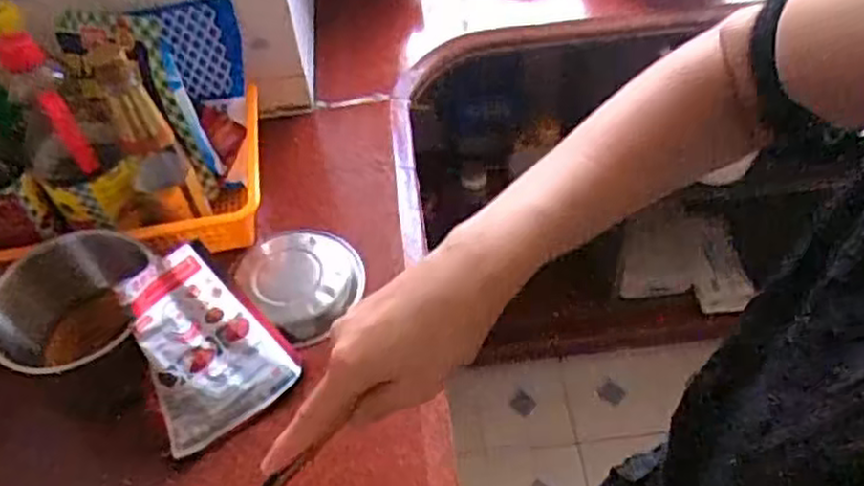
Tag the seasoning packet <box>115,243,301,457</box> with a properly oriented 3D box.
[{"bbox_3d":[-0.209,0.092,0.692,0.123,0.172,0.036,-32,14,-31],"label":"seasoning packet"}]

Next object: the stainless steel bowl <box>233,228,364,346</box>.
[{"bbox_3d":[-0.140,0.031,0.793,0.132,0.029,0.125,5,54,-7],"label":"stainless steel bowl"}]

